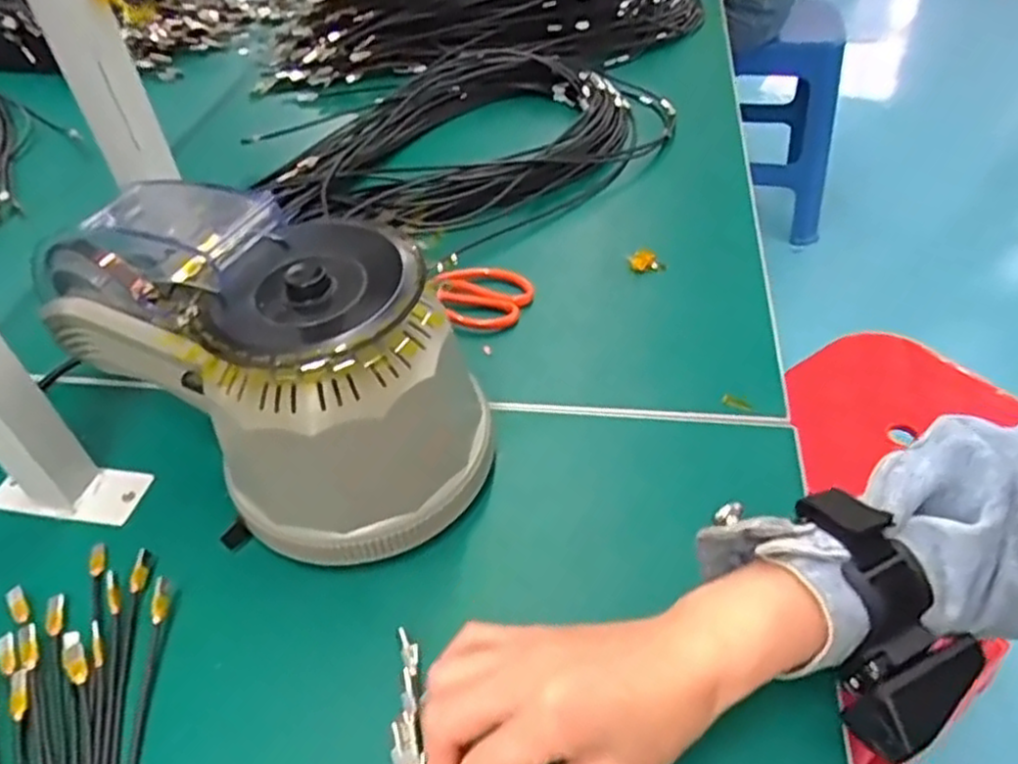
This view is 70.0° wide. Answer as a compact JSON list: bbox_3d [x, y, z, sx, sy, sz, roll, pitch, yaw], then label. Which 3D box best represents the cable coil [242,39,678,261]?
[{"bbox_3d":[-0.024,-0.244,0.738,0.305,0.038,0.396,21,51,23],"label":"cable coil"}]

